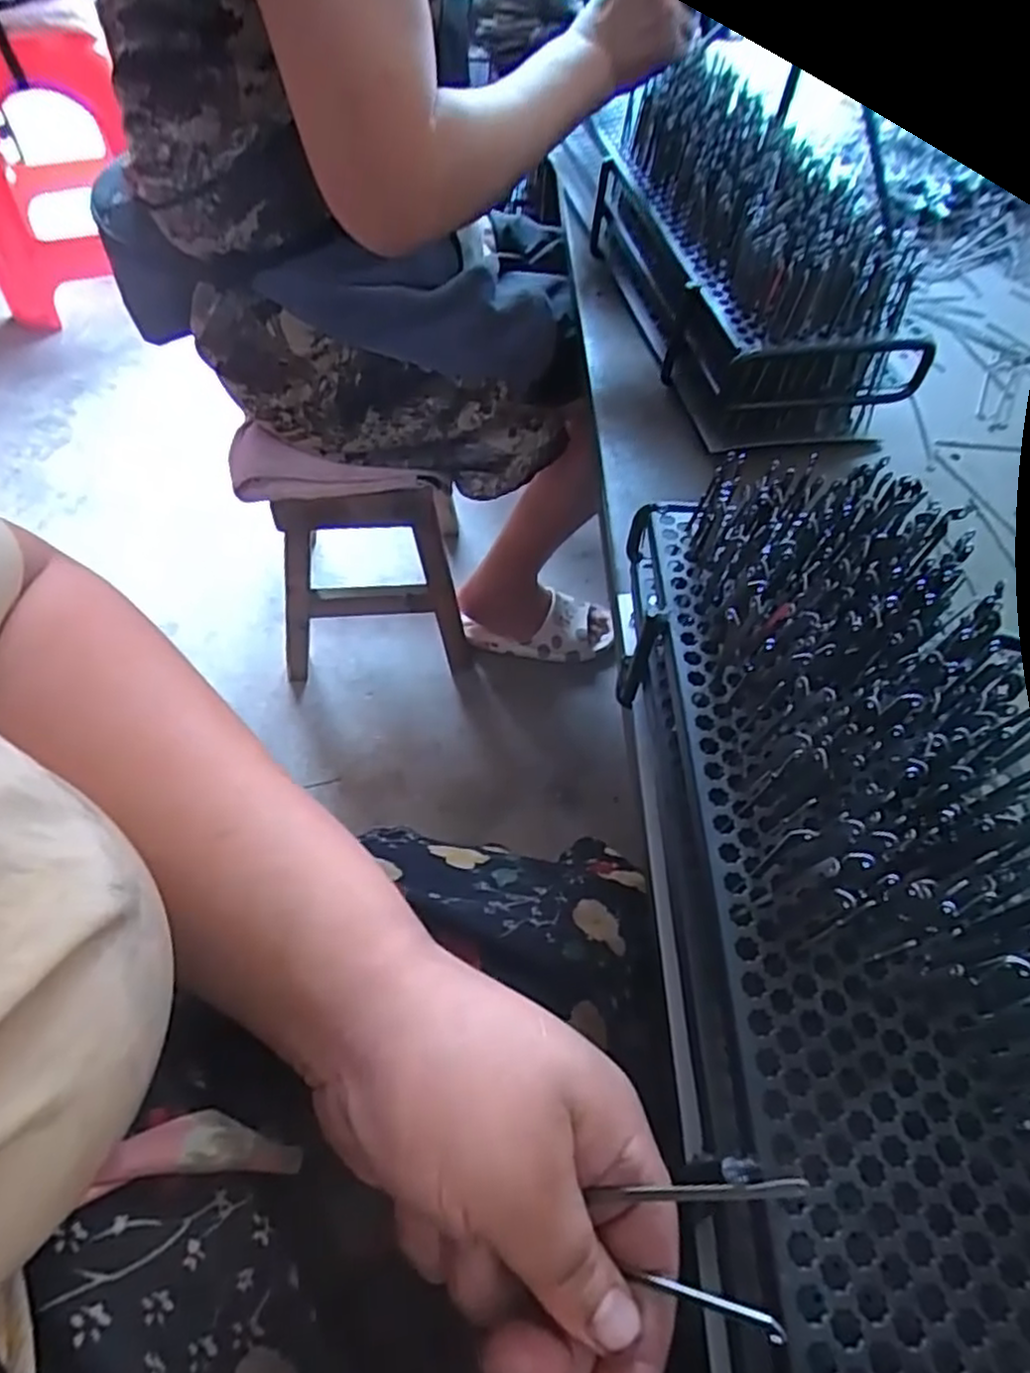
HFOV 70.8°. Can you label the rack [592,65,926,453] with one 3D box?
[{"bbox_3d":[0.185,-0.376,0.623,0.153,0.125,0.386,-8,57,-9],"label":"rack"}]

